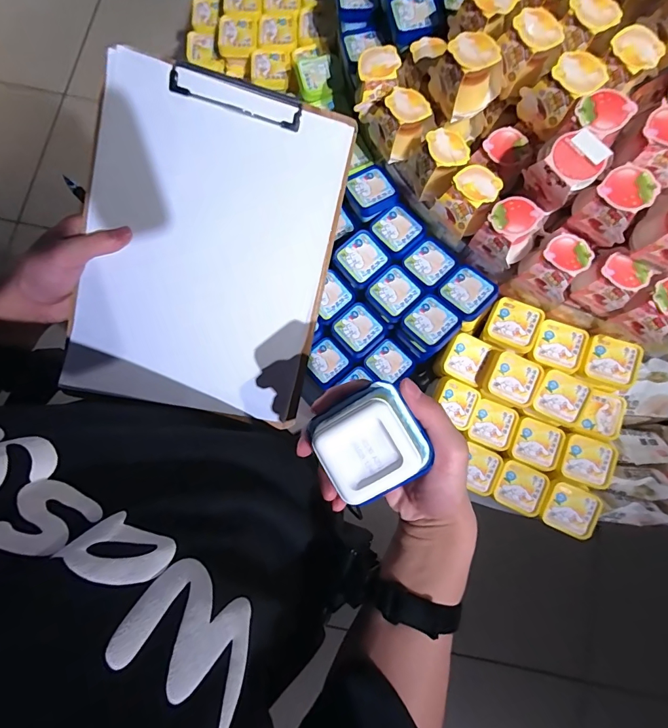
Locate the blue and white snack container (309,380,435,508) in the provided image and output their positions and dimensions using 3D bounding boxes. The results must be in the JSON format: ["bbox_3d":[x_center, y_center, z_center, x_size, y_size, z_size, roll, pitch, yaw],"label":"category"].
[{"bbox_3d":[0.026,0.053,0.266,0.068,0.035,0.067,-28,81,-5],"label":"blue and white snack container"}]

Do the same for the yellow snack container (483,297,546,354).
[{"bbox_3d":[0.278,-0.059,0.612,0.076,0.028,0.073,27,80,5],"label":"yellow snack container"}]

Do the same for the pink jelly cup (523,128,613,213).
[{"bbox_3d":[0.274,-0.230,0.478,0.064,0.067,0.064,0,79,0],"label":"pink jelly cup"}]

